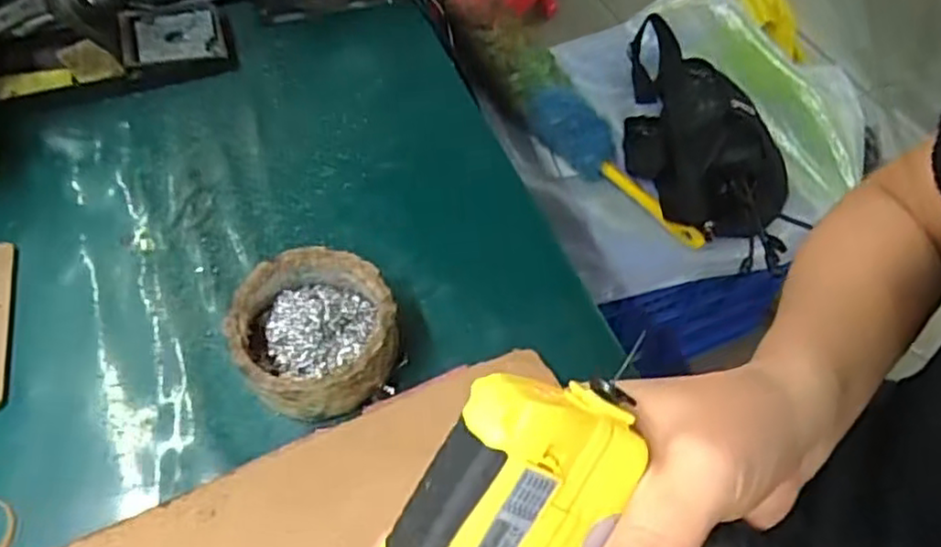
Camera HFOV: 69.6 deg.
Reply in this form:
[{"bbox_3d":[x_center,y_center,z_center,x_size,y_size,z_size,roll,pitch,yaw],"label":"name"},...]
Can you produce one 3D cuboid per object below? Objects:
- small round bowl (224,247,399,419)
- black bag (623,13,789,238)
[{"bbox_3d":[-0.080,0.031,0.354,0.079,0.040,0.084,0,54,0],"label":"small round bowl"},{"bbox_3d":[0.280,-0.223,0.919,0.149,0.097,0.400,-5,54,-3],"label":"black bag"}]

